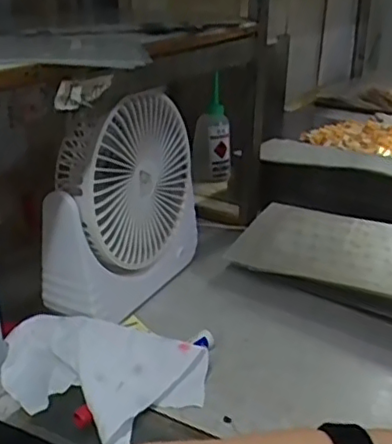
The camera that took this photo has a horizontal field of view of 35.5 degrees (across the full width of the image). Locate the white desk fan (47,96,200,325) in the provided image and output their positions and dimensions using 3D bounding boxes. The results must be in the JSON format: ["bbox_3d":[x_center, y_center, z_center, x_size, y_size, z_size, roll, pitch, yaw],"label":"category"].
[{"bbox_3d":[-0.065,-0.018,0.583,0.063,0.188,0.189,12,25,25],"label":"white desk fan"}]

